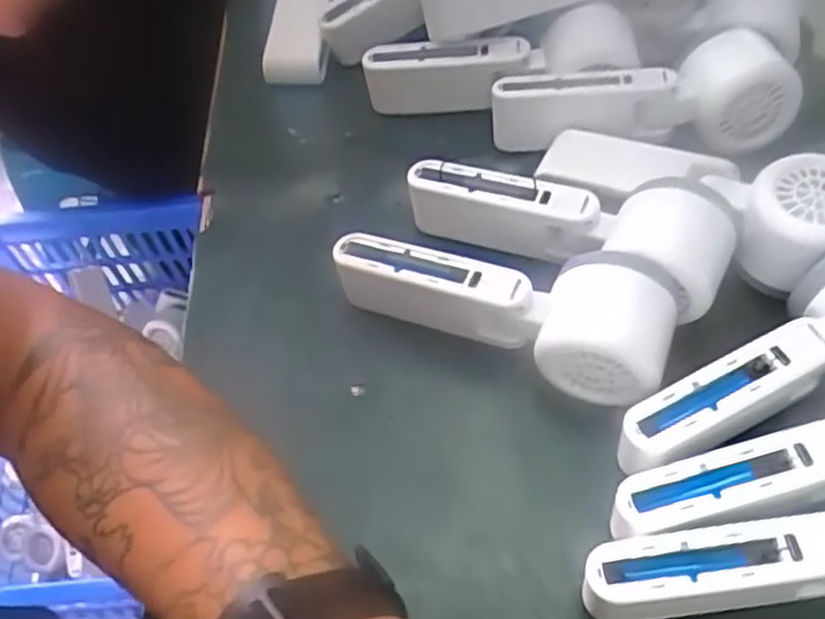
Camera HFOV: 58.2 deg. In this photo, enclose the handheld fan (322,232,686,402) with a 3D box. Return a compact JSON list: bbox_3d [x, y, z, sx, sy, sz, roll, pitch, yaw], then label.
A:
[{"bbox_3d":[0.041,-0.003,0.366,0.166,0.055,0.057,16,58,16],"label":"handheld fan"}]

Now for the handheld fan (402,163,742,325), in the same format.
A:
[{"bbox_3d":[0.081,-0.049,0.388,0.164,0.047,0.060,24,60,21],"label":"handheld fan"}]

